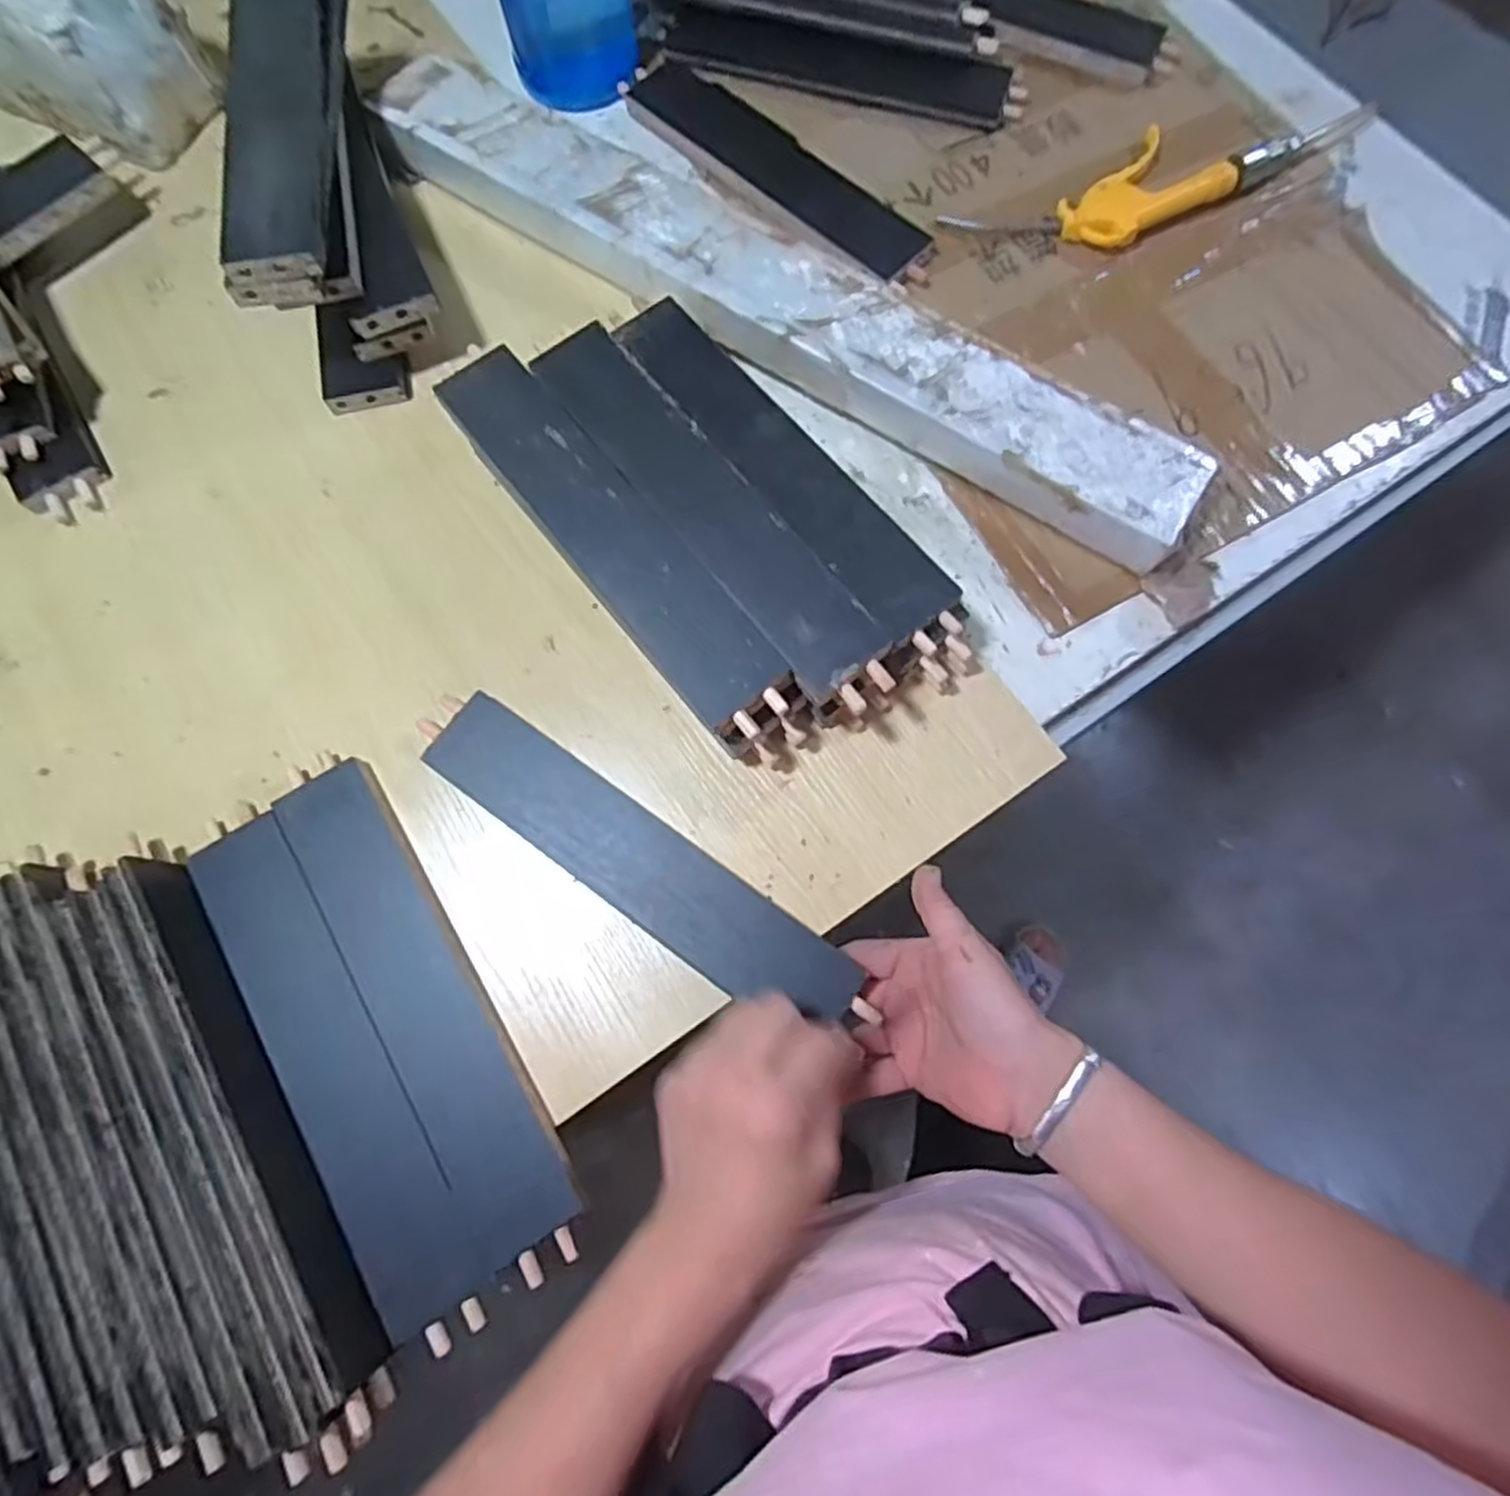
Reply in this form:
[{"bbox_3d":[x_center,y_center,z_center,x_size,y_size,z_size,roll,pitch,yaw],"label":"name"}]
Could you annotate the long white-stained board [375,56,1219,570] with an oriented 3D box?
[{"bbox_3d":[0.007,-0.321,0.555,0.655,0.045,0.090,33,78,9],"label":"long white-stained board"}]

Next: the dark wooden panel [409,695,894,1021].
[{"bbox_3d":[-0.072,0.063,0.454,0.292,0.020,0.058,33,78,11],"label":"dark wooden panel"}]

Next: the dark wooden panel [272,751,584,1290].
[{"bbox_3d":[-0.185,0.137,0.432,0.055,0.017,0.297,-33,77,-7],"label":"dark wooden panel"}]

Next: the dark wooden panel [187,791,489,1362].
[{"bbox_3d":[-0.231,0.167,0.421,0.053,0.013,0.301,-33,77,-7],"label":"dark wooden panel"}]

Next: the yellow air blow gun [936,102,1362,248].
[{"bbox_3d":[0.329,-0.450,0.598,0.352,0.024,0.085,-24,76,-5],"label":"yellow air blow gun"}]

